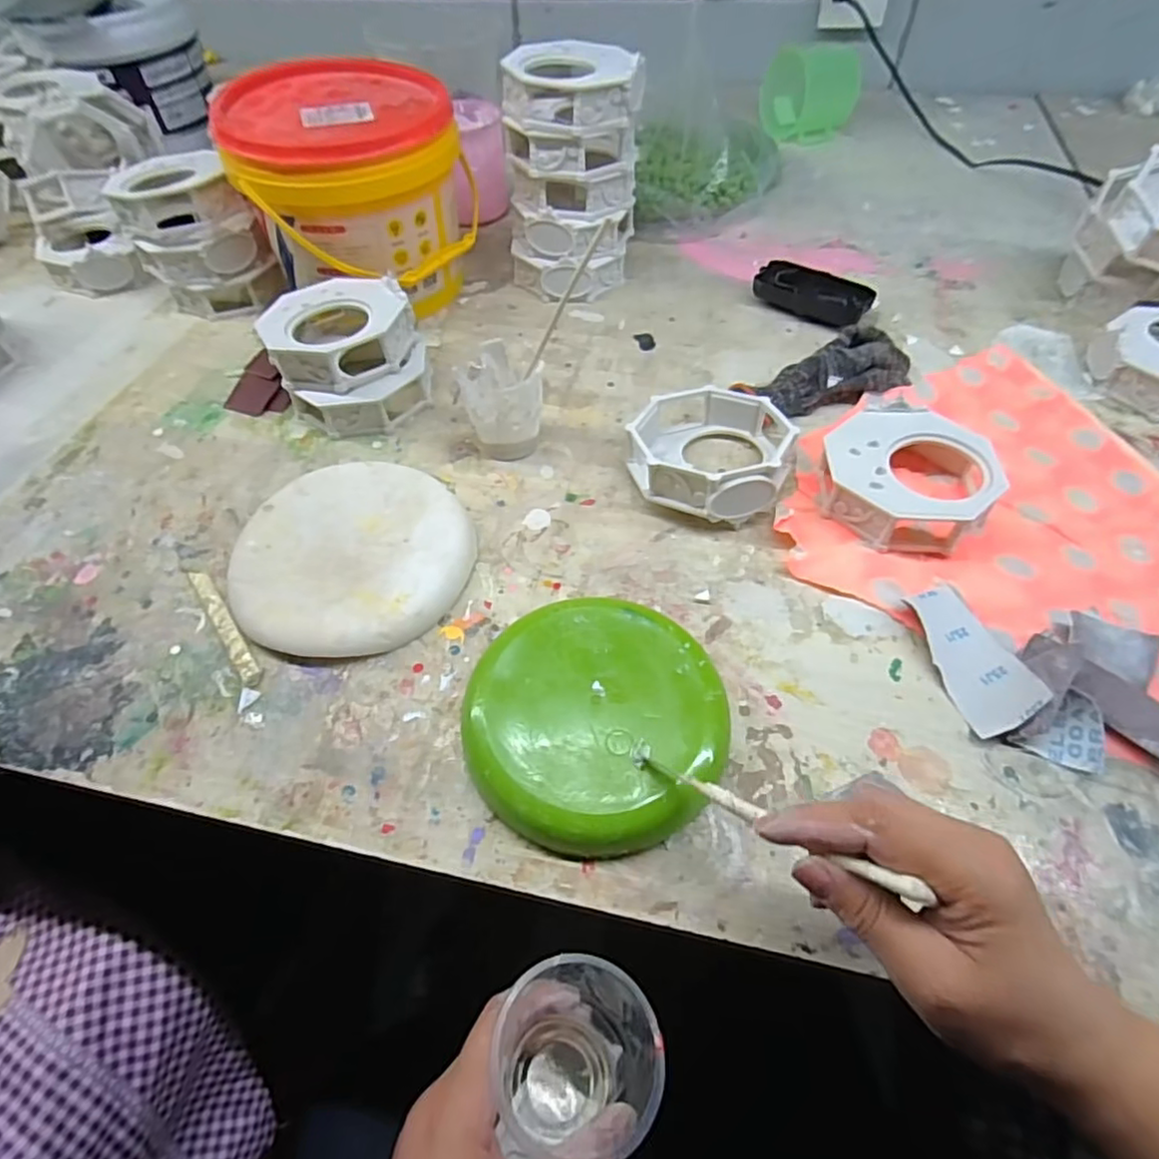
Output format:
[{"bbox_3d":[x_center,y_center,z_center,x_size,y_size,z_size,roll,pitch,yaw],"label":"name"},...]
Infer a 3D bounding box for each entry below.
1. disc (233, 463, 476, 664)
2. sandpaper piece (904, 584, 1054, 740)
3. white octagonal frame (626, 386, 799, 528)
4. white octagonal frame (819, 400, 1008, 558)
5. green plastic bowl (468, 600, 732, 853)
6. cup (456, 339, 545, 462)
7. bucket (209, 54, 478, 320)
[{"bbox_3d":[-0.160,-0.018,0.443,0.160,0.023,0.153,-1,54,1],"label":"disc"},{"bbox_3d":[0.239,0.044,0.386,0.039,0.022,0.099,-9,55,-5],"label":"sandpaper piece"},{"bbox_3d":[0.099,-0.101,0.478,0.116,0.050,0.122,24,58,17],"label":"white octagonal frame"},{"bbox_3d":[0.236,-0.076,0.459,0.111,0.037,0.116,-35,61,-21],"label":"white octagonal frame"},{"bbox_3d":[0.009,0.078,0.364,0.143,0.027,0.141,-1,54,1],"label":"green plastic bowl"},{"bbox_3d":[-0.061,-0.140,0.500,0.059,0.070,0.055,-15,55,-9],"label":"cup"},{"bbox_3d":[-0.214,-0.371,0.613,0.205,0.159,0.218,-28,58,-17],"label":"bucket"}]

